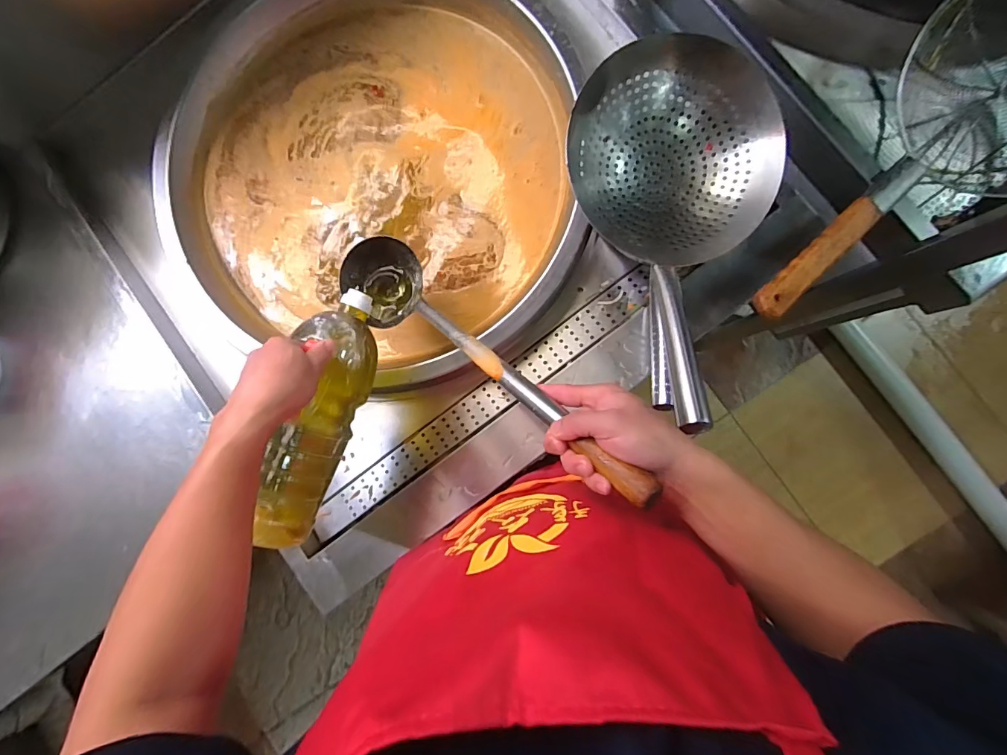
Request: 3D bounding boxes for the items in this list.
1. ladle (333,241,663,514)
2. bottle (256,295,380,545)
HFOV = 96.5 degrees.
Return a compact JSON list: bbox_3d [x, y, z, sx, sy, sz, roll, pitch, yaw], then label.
[{"bbox_3d":[-0.044,-0.036,0.504,0.106,0.075,0.509,-52,51,1],"label":"ladle"},{"bbox_3d":[-0.224,0.044,0.535,0.081,0.073,0.312,15,83,5],"label":"bottle"}]

